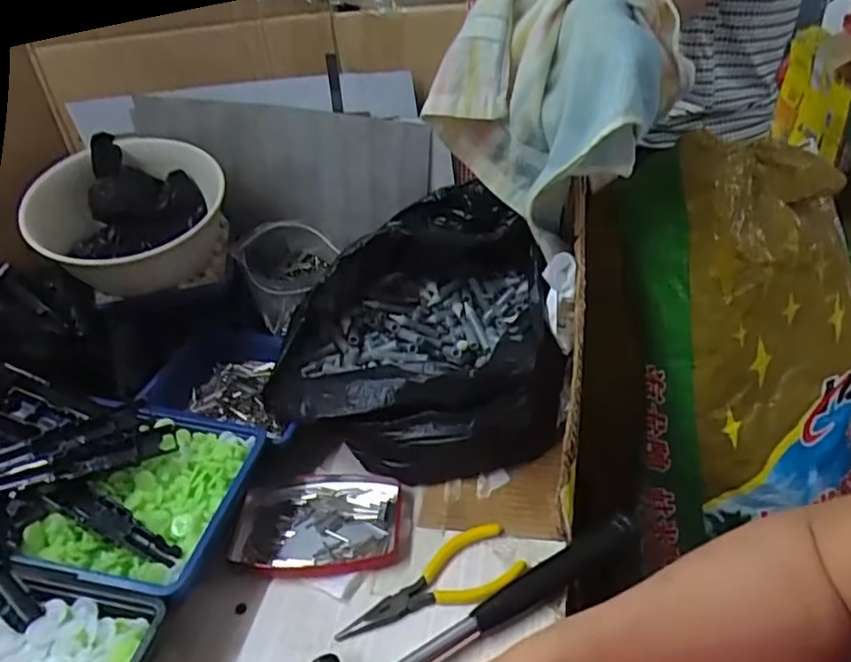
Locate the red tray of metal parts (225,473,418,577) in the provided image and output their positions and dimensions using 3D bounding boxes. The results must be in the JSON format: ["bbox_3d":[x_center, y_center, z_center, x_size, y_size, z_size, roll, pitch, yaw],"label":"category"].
[{"bbox_3d":[-0.078,0.145,0.471,0.133,0.017,0.086,-3,35,6],"label":"red tray of metal parts"}]

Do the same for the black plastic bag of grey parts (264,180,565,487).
[{"bbox_3d":[-0.015,-0.010,0.552,0.224,0.133,0.247,-9,35,-2],"label":"black plastic bag of grey parts"}]

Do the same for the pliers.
[{"bbox_3d":[0.005,0.171,0.418,0.126,0.008,0.046,-23,38,-21],"label":"pliers"}]

